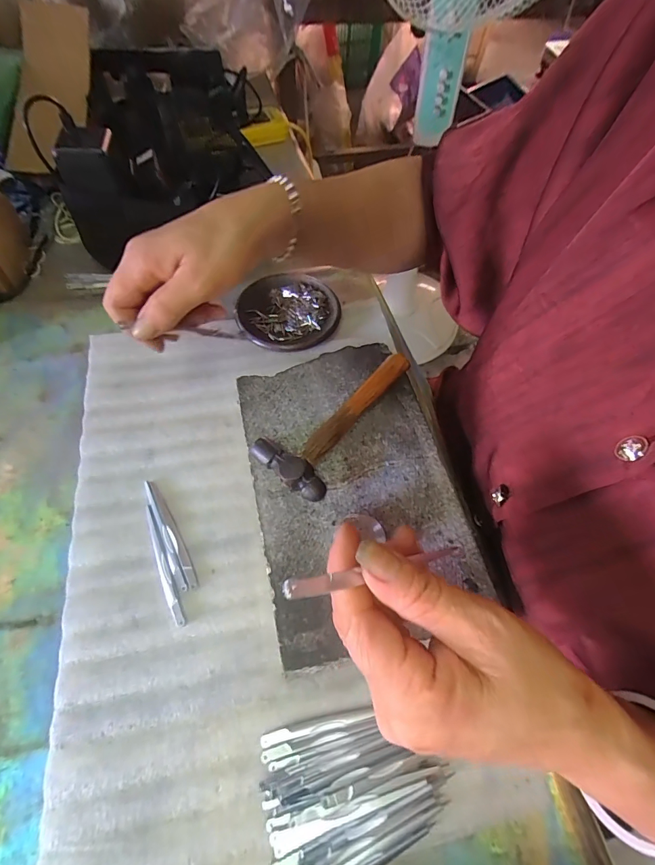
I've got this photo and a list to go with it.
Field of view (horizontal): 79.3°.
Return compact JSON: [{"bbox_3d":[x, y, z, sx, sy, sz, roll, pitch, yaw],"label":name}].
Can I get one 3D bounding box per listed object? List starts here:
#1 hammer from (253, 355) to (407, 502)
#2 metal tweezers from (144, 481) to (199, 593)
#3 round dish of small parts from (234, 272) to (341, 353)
[{"bbox_3d":[0.016,-0.013,0.319,0.061,0.023,0.152,39,68,19],"label":"hammer"},{"bbox_3d":[-0.132,0.083,0.331,0.016,0.006,0.101,-24,64,-13],"label":"metal tweezers"},{"bbox_3d":[-0.044,-0.137,0.446,0.111,0.016,0.114,0,61,0],"label":"round dish of small parts"}]

